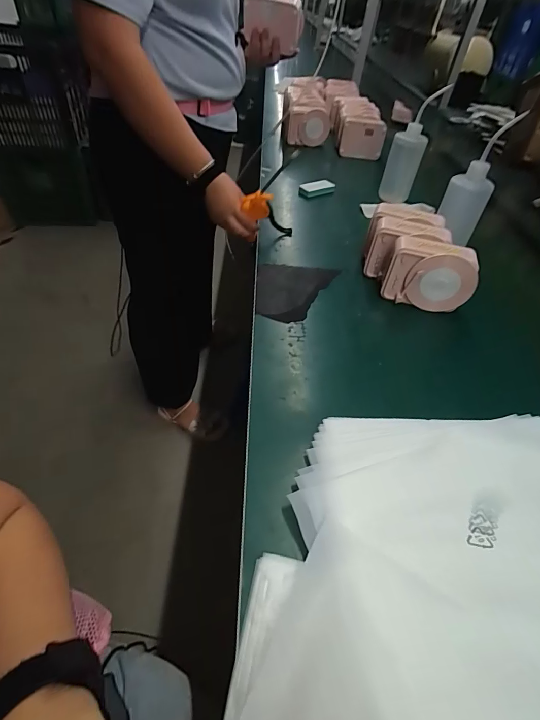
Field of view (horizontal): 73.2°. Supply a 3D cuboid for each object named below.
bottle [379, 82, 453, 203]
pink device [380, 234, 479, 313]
[{"bbox_3d":[0.334,-0.506,0.866,0.074,0.198,0.098,26,49,18],"label":"bottle"},{"bbox_3d":[0.257,-0.134,0.591,0.129,0.101,0.060,16,47,9],"label":"pink device"}]

